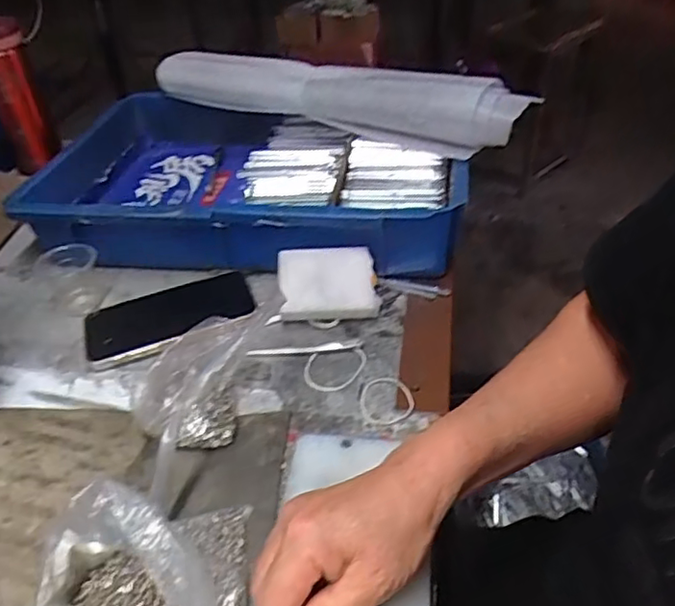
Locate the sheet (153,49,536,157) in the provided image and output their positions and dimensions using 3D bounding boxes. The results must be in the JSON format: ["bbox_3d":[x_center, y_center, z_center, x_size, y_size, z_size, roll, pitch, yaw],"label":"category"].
[{"bbox_3d":[-0.017,-0.212,0.642,0.422,0.059,0.054,17,43,24],"label":"sheet"}]

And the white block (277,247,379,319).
[{"bbox_3d":[-0.008,-0.018,0.531,0.082,0.014,0.061,-4,76,-1],"label":"white block"}]

